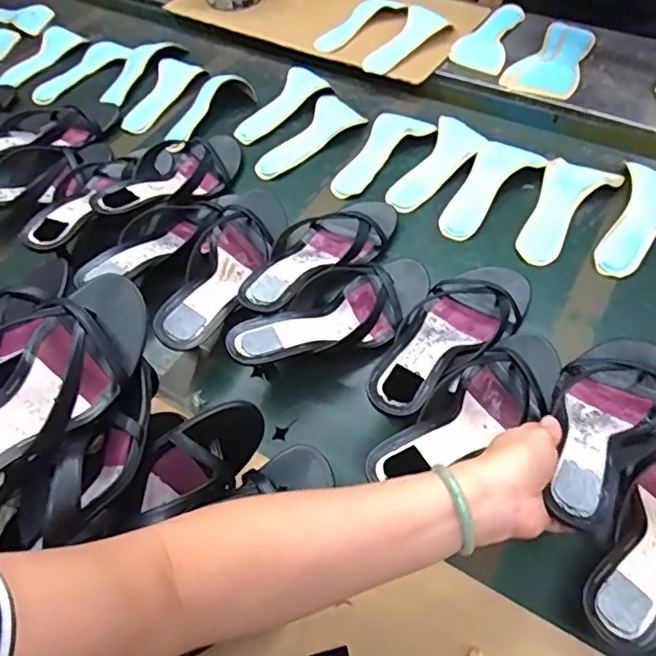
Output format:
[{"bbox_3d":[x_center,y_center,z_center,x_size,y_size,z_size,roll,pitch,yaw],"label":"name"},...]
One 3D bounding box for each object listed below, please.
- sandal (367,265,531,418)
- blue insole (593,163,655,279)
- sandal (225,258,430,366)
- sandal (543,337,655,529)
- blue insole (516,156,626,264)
[{"bbox_3d":[0.121,0.002,0.568,0.090,0.042,0.241,34,51,25],"label":"sandal"},{"bbox_3d":[0.355,-0.126,0.663,0.069,0.023,0.163,31,64,24],"label":"blue insole"},{"bbox_3d":[0.012,-0.014,0.595,0.244,0.052,0.094,-23,55,-27],"label":"sandal"},{"bbox_3d":[0.236,0.078,0.493,0.090,0.042,0.231,30,44,23],"label":"sandal"},{"bbox_3d":[0.274,-0.148,0.691,0.078,0.009,0.181,36,66,26],"label":"blue insole"}]

